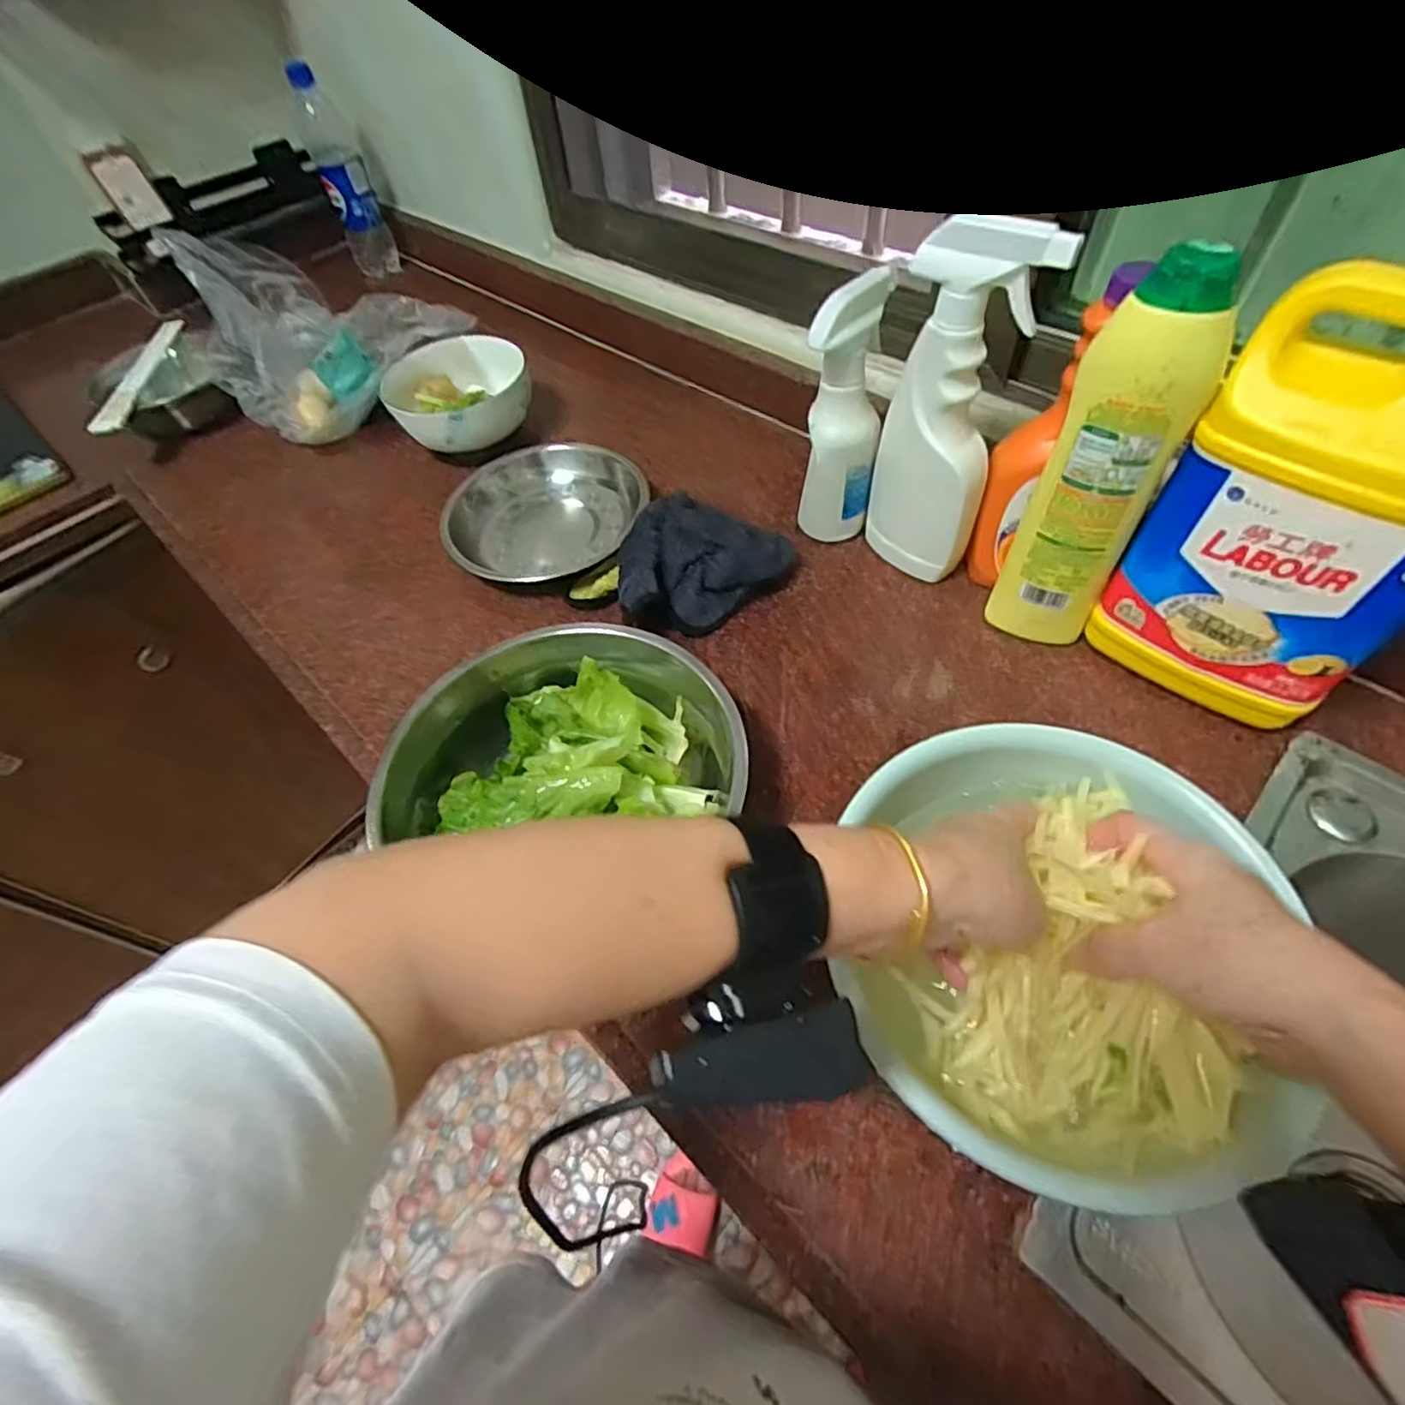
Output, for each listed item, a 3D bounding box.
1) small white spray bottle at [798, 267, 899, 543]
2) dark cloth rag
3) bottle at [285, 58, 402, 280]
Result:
[{"bbox_3d":[0.114,-0.225,0.534,0.055,0.192,0.060,11,55,12],"label":"small white spray bottle"},{"bbox_3d":[-0.009,-0.109,0.557,0.127,0.055,0.127,21,60,19],"label":"dark cloth rag"},{"bbox_3d":[-0.497,-0.725,0.920,0.066,0.222,0.064,-22,56,-10],"label":"bottle"}]

